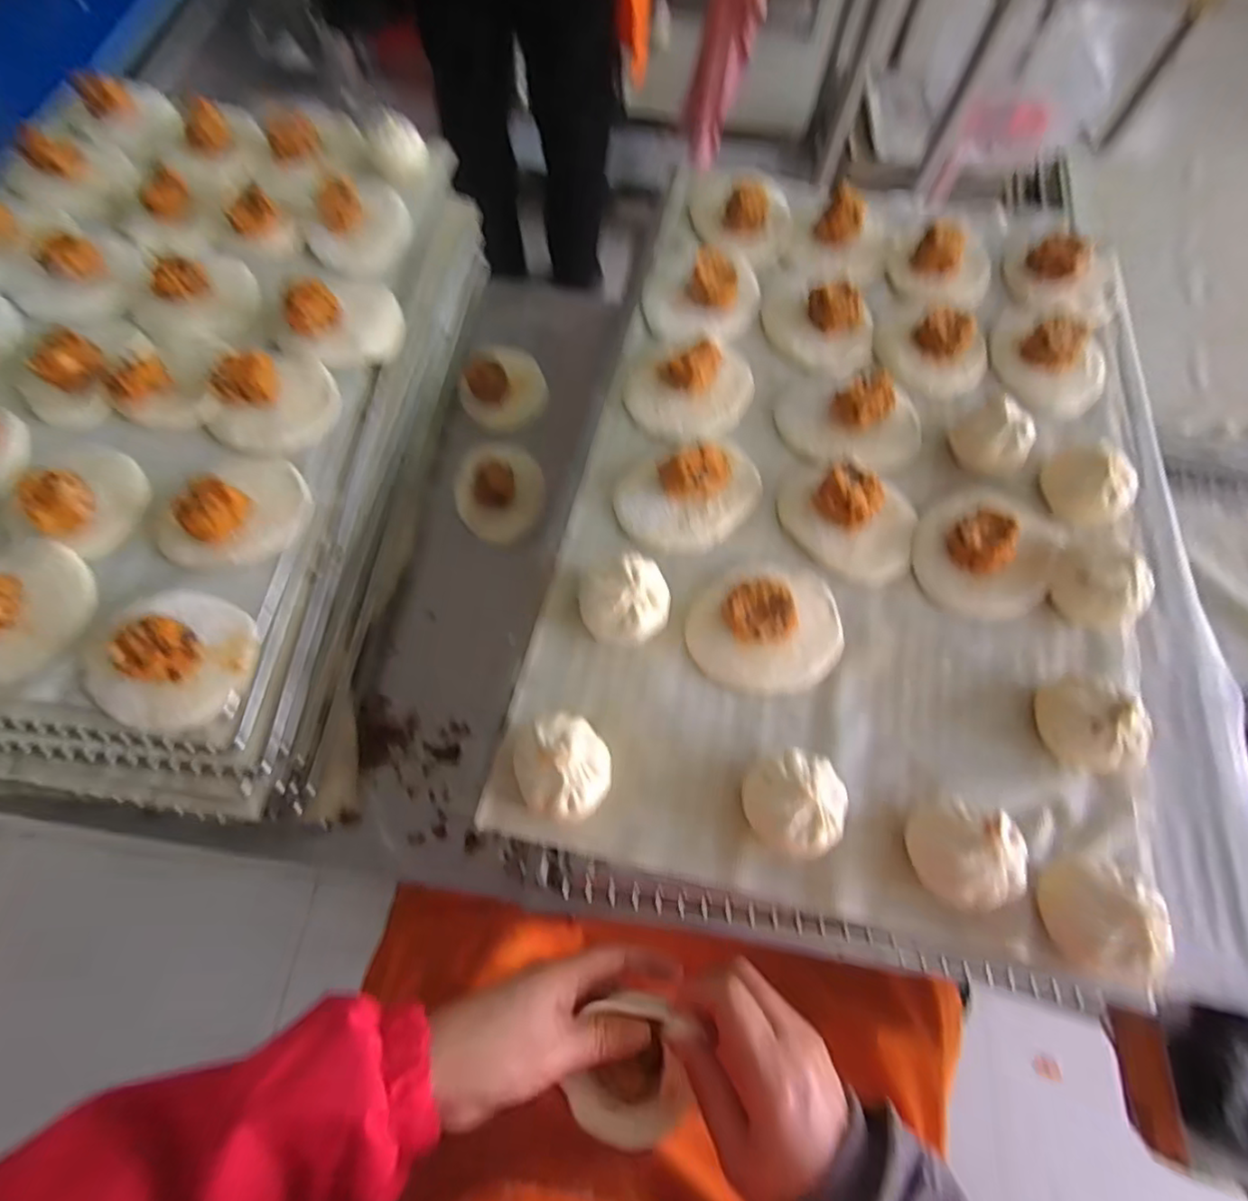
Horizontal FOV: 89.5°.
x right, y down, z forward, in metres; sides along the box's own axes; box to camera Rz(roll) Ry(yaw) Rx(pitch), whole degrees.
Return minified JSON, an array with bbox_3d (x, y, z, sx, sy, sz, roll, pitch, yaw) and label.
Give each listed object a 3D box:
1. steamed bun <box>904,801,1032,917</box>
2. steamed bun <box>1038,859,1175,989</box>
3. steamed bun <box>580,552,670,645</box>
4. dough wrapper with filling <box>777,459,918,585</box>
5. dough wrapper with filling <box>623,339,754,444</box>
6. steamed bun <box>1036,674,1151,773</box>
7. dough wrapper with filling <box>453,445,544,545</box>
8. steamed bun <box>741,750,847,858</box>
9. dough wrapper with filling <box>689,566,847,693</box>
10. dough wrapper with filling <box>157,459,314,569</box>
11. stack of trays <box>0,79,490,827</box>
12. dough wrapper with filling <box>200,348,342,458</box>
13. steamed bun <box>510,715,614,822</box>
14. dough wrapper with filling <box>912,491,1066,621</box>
[{"bbox_3d":[0.186,0.136,0.339,0.051,0.040,0.052,1,68,-2],"label":"steamed bun"},{"bbox_3d":[0.254,0.169,0.333,0.047,0.044,0.058,0,67,-3],"label":"steamed bun"},{"bbox_3d":[0.001,-0.001,0.393,0.057,0.043,0.056,-29,71,-14],"label":"steamed bun"},{"bbox_3d":[0.155,-0.061,0.430,0.095,0.032,0.077,23,69,6],"label":"dough wrapper with filling"},{"bbox_3d":[0.050,-0.164,0.472,0.091,0.038,0.087,1,68,-2],"label":"dough wrapper with filling"},{"bbox_3d":[0.277,0.072,0.375,0.047,0.040,0.056,-19,69,-10],"label":"steamed bun"},{"bbox_3d":[-0.114,-0.099,0.576,0.077,0.027,0.092,-11,69,-7],"label":"dough wrapper with filling"},{"bbox_3d":[0.096,0.113,0.348,0.053,0.041,0.052,1,68,-2],"label":"steamed bun"},{"bbox_3d":[0.092,0.013,0.397,0.101,0.032,0.086,-3,67,-4],"label":"dough wrapper with filling"},{"bbox_3d":[-0.282,-0.068,0.443,0.088,0.033,0.102,42,72,14],"label":"dough wrapper with filling"},{"bbox_3d":[-0.393,-0.166,0.535,0.432,0.136,0.631,6,68,0],"label":"stack of trays"},{"bbox_3d":[-0.268,-0.157,0.479,0.083,0.033,0.095,33,70,11],"label":"dough wrapper with filling"},{"bbox_3d":[-0.034,0.094,0.352,0.051,0.042,0.052,1,68,-2],"label":"steamed bun"},{"bbox_3d":[0.249,-0.041,0.425,0.086,0.028,0.103,23,69,6],"label":"dough wrapper with filling"}]

